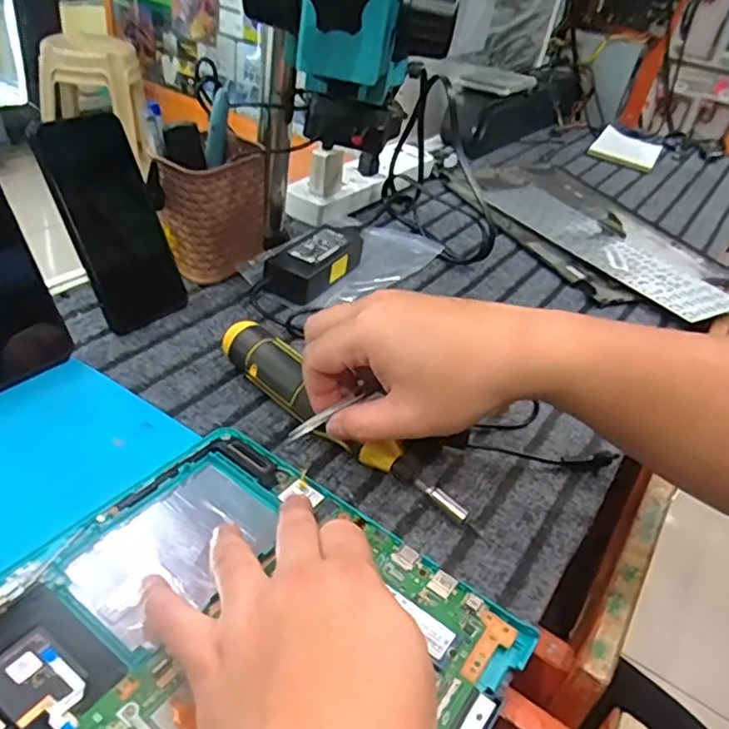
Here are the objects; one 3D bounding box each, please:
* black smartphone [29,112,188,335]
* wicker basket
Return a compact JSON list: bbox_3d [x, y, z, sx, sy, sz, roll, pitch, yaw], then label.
[{"bbox_3d":[-0.192,-0.109,0.494,0.008,0.159,0.077,-6,20,41],"label":"black smartphone"},{"bbox_3d":[-0.133,-0.139,0.573,0.083,0.110,0.084,4,37,-9],"label":"wicker basket"}]

